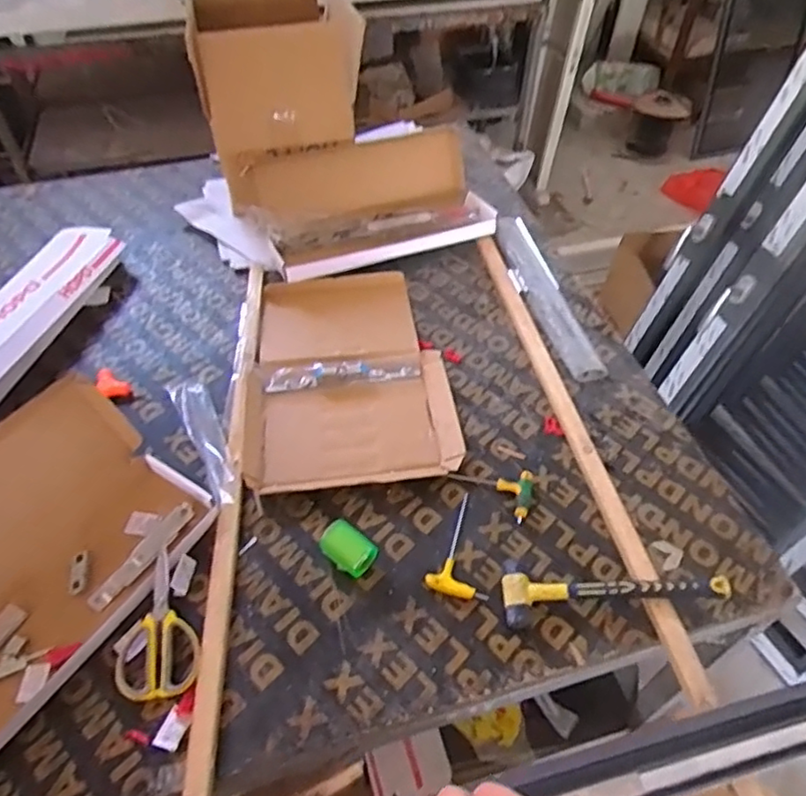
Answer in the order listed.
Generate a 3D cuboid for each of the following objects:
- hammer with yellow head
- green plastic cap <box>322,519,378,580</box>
[{"bbox_3d":[0.244,0.219,0.741,0.259,0.043,0.077,-5,53,-4],"label":"hammer with yellow head"},{"bbox_3d":[-0.067,0.187,0.773,0.067,0.035,0.051,36,61,24],"label":"green plastic cap"}]

